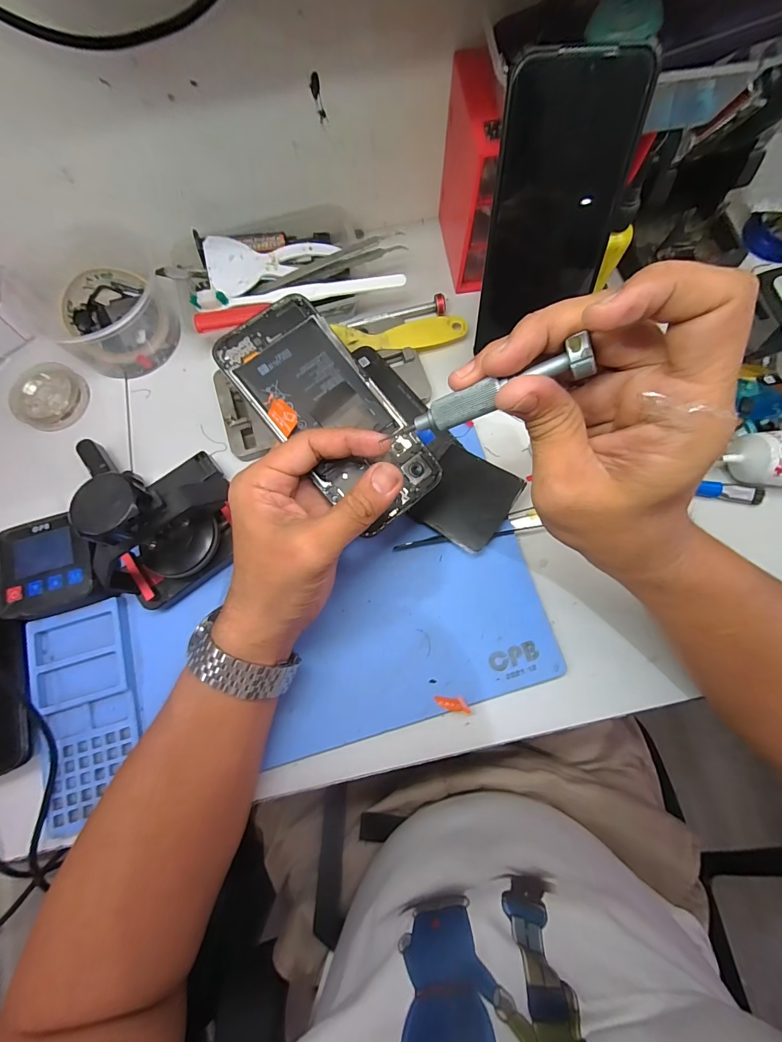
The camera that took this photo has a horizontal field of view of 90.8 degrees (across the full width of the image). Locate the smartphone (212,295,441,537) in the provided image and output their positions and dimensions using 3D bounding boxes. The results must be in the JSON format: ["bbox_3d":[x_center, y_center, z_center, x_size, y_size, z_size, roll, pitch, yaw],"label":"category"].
[{"bbox_3d":[-0.038,-0.072,0.250,0.075,0.012,0.160,-45,92,-8],"label":"smartphone"}]

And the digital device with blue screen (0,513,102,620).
[{"bbox_3d":[-0.254,0.034,0.291,0.069,0.026,0.072,-19,77,-2],"label":"digital device with blue screen"}]

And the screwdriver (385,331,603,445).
[{"bbox_3d":[0.043,-0.058,0.180,0.091,0.009,0.013,-16,77,31],"label":"screwdriver"}]

